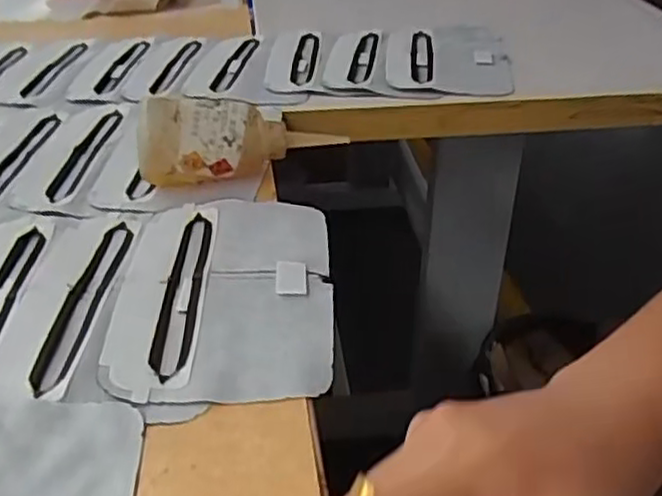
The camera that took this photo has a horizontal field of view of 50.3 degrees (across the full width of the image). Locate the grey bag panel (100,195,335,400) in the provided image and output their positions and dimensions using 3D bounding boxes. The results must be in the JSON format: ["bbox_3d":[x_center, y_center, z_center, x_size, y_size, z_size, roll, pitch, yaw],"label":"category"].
[{"bbox_3d":[-0.067,0.023,0.454,0.131,0.007,0.188,-1,35,-3],"label":"grey bag panel"}]

